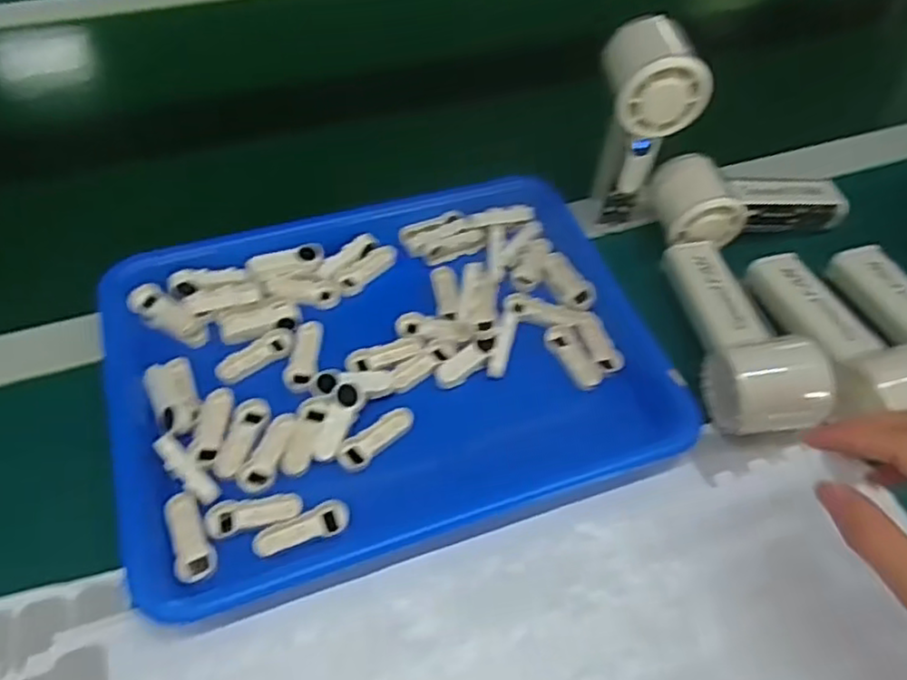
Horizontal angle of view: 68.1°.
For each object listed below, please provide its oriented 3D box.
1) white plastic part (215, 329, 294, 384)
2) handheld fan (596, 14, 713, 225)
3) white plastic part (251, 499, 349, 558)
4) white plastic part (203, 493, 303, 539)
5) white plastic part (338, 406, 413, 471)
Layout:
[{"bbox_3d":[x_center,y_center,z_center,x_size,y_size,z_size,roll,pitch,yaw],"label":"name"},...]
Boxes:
[{"bbox_3d":[-0.129,0.009,0.436,0.053,0.004,0.020,-30,63,-24],"label":"white plastic part"},{"bbox_3d":[0.128,-0.150,0.481,0.056,0.139,0.060,-3,55,-8],"label":"handheld fan"},{"bbox_3d":[-0.084,0.105,0.374,0.053,0.005,0.018,-16,58,-16],"label":"white plastic part"},{"bbox_3d":[-0.111,0.096,0.375,0.051,0.004,0.019,-8,56,-11],"label":"white plastic part"},{"bbox_3d":[-0.047,0.059,0.409,0.052,0.004,0.018,-37,66,-26],"label":"white plastic part"}]

